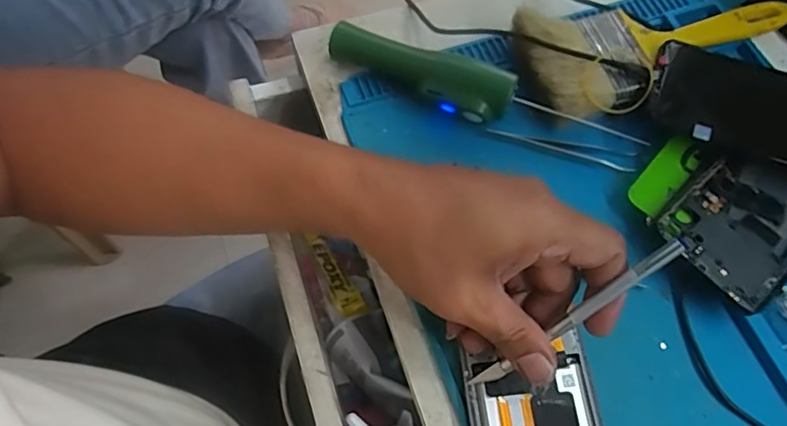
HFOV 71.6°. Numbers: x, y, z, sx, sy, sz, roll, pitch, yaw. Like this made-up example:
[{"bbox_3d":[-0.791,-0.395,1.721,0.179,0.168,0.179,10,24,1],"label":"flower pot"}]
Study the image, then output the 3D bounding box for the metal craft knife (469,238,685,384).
[{"bbox_3d":[0.092,0.057,0.287,0.133,0.006,0.008,-43,69,23],"label":"metal craft knife"}]

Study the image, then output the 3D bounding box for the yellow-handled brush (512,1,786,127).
[{"bbox_3d":[0.198,-0.126,0.399,0.222,0.020,0.083,-14,67,-8],"label":"yellow-handled brush"}]

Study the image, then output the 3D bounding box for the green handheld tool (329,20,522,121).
[{"bbox_3d":[0.017,-0.100,0.385,0.135,0.028,0.030,21,67,7],"label":"green handheld tool"}]

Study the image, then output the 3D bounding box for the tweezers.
[{"bbox_3d":[0.117,-0.044,0.381,0.100,0.004,0.016,11,66,3],"label":"tweezers"}]

